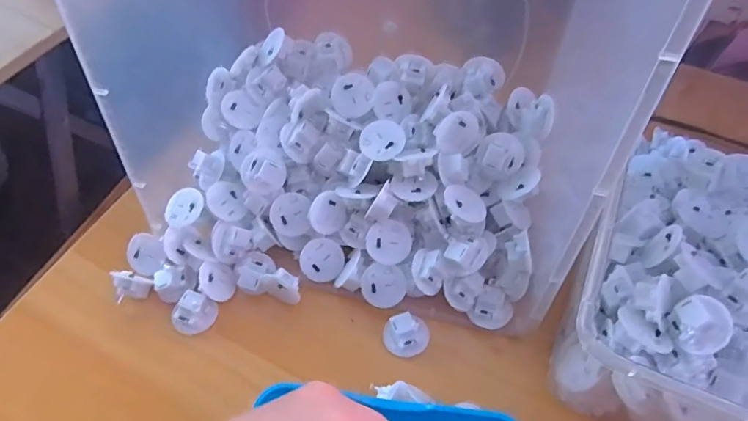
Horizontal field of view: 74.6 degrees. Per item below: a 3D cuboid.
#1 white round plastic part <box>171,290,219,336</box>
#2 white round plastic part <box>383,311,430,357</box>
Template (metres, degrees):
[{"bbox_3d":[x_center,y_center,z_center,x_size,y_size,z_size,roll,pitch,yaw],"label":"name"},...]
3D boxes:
[{"bbox_3d":[-0.133,0.075,0.361,0.026,0.021,0.029,19,60,10],"label":"white round plastic part"},{"bbox_3d":[0.024,0.090,0.354,0.032,0.018,0.027,11,59,6],"label":"white round plastic part"}]

